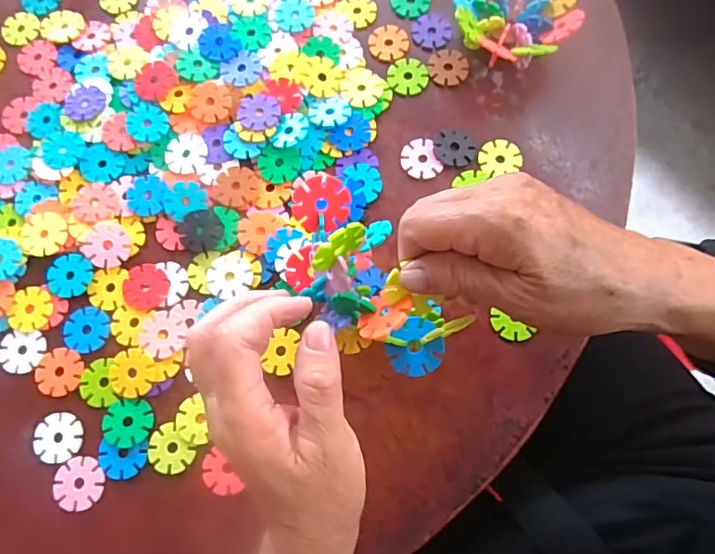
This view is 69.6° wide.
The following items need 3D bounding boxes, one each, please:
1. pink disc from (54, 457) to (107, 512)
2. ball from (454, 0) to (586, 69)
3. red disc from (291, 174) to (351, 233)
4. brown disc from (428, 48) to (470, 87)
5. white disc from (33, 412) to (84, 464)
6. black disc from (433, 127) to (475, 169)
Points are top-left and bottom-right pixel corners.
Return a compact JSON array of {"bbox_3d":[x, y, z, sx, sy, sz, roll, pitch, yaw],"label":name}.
[{"bbox_3d":[-0.178,0.132,0.328,0.031,0.004,0.032,0,74,1],"label":"pink disc"},{"bbox_3d":[0.116,-0.194,0.390,0.087,0.041,0.086,0,74,1],"label":"ball"},{"bbox_3d":[-0.020,-0.040,0.280,0.031,0.004,0.030,-2,108,-7],"label":"red disc"},{"bbox_3d":[0.072,-0.166,0.404,0.031,0.004,0.032,0,74,1],"label":"brown disc"},{"bbox_3d":[-0.198,0.107,0.342,0.029,0.006,0.031,0,74,1],"label":"white disc"},{"bbox_3d":[0.072,-0.097,0.381,0.030,0.004,0.031,0,74,1],"label":"black disc"}]

